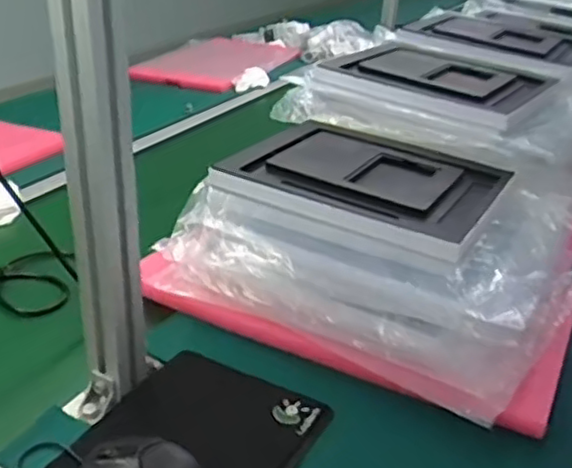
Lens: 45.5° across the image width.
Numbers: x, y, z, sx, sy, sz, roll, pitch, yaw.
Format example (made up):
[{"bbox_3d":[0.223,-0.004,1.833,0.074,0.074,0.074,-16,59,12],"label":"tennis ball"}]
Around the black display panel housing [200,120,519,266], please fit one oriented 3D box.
[{"bbox_3d":[0.087,-0.068,0.825,0.333,0.034,0.240,18,30,27],"label":"black display panel housing"}]

